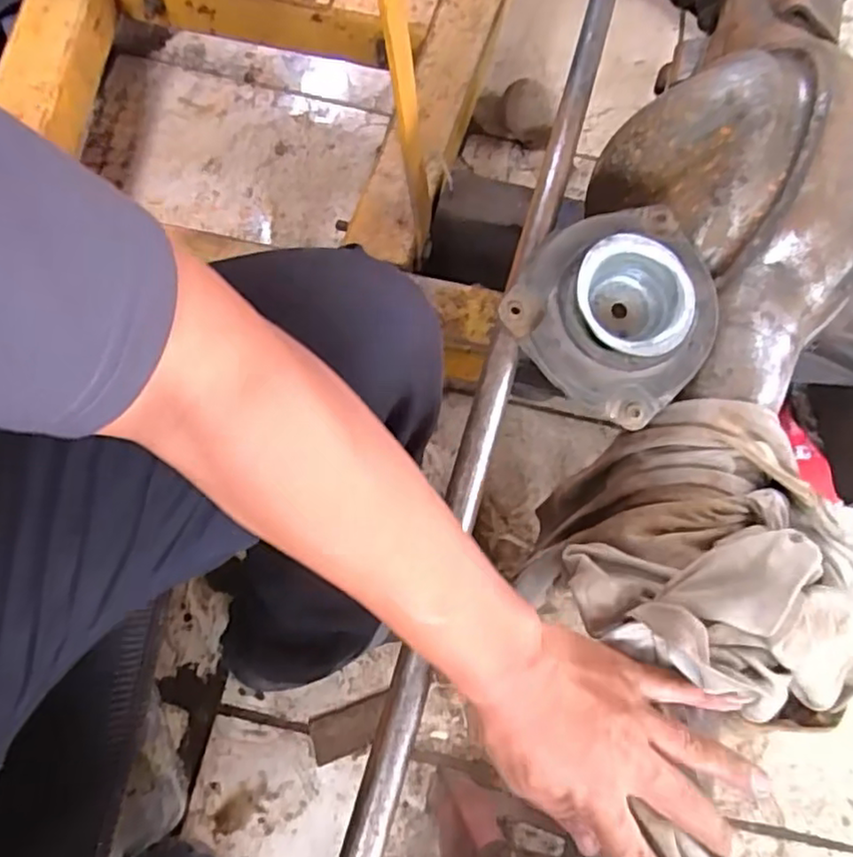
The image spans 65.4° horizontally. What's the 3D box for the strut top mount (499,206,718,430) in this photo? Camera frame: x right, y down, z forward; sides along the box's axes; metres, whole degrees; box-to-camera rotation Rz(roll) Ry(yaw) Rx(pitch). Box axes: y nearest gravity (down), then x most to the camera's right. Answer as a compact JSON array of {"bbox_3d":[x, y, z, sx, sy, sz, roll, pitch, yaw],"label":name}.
[{"bbox_3d":[0.133,-0.082,0.445,0.135,0.056,0.128,1,70,-3],"label":"strut top mount"}]

